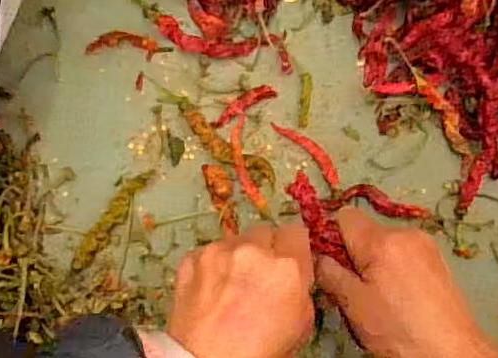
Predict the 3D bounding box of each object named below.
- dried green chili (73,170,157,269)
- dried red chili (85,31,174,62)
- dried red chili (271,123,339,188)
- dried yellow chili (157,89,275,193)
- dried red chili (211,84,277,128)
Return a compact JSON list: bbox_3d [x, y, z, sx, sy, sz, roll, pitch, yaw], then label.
[{"bbox_3d":[-0.095,0.027,0.399,0.014,0.010,0.081,34,82,-5],"label":"dried green chili"},{"bbox_3d":[-0.085,-0.095,0.412,0.059,0.005,0.018,4,86,-8],"label":"dried red chili"},{"bbox_3d":[0.045,-0.021,0.428,0.014,0.006,0.064,-45,94,-9],"label":"dried red chili"},{"bbox_3d":[-0.021,-0.028,0.414,0.103,0.014,0.021,38,82,-5],"label":"dried yellow chili"},{"bbox_3d":[-0.004,-0.055,0.422,0.054,0.006,0.013,-29,91,-9],"label":"dried red chili"}]

